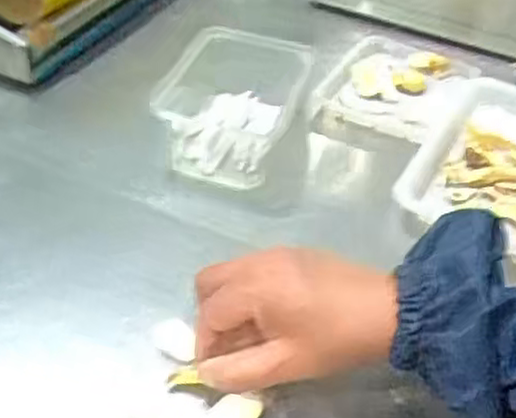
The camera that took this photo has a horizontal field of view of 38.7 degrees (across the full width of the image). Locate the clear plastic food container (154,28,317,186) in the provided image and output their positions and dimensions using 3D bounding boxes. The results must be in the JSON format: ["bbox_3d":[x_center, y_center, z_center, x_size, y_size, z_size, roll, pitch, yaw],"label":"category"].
[{"bbox_3d":[-0.024,-0.095,0.663,0.135,0.063,0.157,6,40,-1],"label":"clear plastic food container"}]

